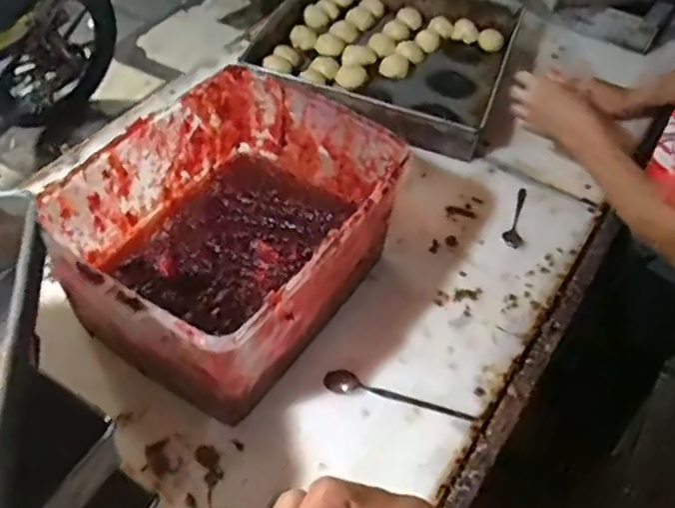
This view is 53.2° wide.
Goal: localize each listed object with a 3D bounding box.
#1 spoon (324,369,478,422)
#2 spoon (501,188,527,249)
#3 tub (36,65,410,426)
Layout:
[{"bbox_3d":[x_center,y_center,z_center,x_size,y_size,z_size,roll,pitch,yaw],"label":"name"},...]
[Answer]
[{"bbox_3d":[0.071,0.162,0.771,0.175,0.015,0.029,12,48,7],"label":"spoon"},{"bbox_3d":[0.261,-0.054,0.971,0.028,0.010,0.113,18,49,11],"label":"spoon"},{"bbox_3d":[-0.121,-0.028,0.799,0.296,0.166,0.375,29,52,20],"label":"tub"}]

